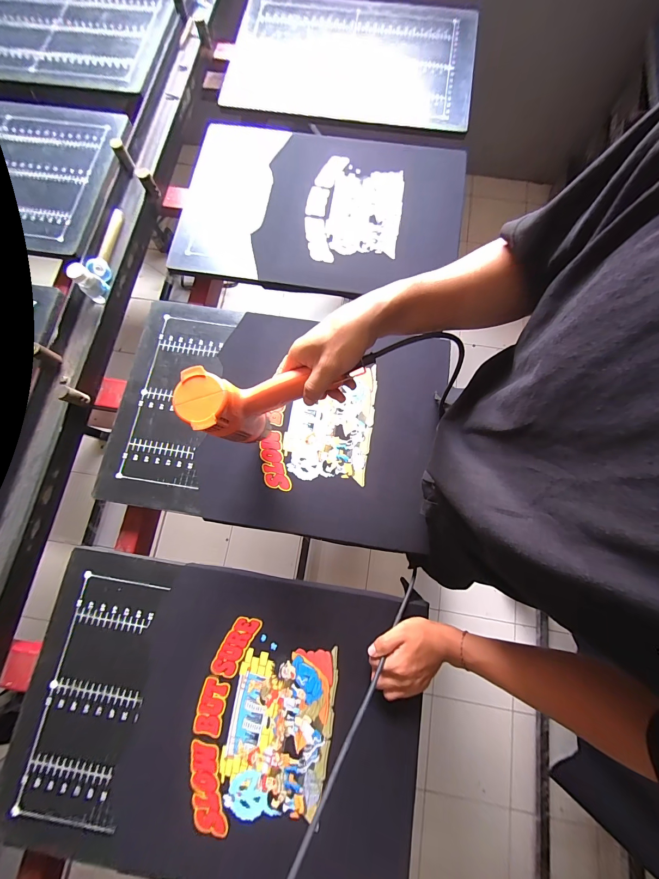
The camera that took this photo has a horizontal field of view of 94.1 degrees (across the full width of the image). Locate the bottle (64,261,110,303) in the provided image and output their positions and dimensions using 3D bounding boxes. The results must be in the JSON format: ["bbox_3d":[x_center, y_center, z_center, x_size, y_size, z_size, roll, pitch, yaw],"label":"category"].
[{"bbox_3d":[-0.451,-0.296,0.574,0.031,0.067,0.039,38,80,10],"label":"bottle"}]

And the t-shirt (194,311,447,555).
[{"bbox_3d":[-0.010,-0.033,0.558,0.415,0.031,0.401,9,77,4],"label":"t-shirt"}]

